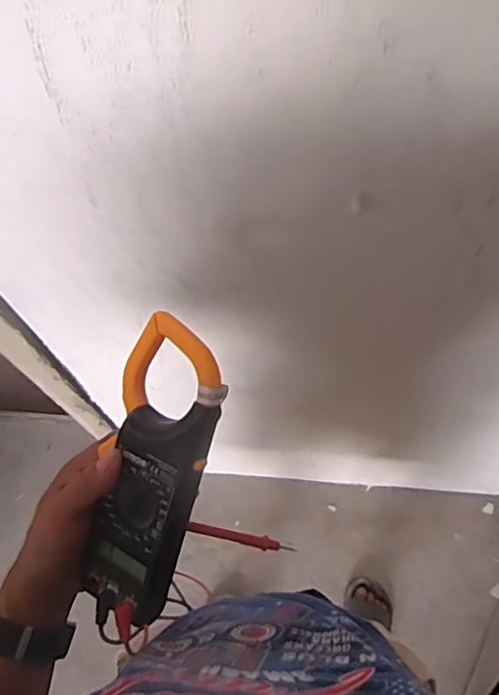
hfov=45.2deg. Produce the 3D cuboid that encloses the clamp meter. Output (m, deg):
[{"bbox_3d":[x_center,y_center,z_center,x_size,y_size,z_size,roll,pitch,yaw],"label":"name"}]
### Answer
[{"bbox_3d":[-0.071,0.091,0.442,0.075,0.032,0.217,14,97,7],"label":"clamp meter"}]

